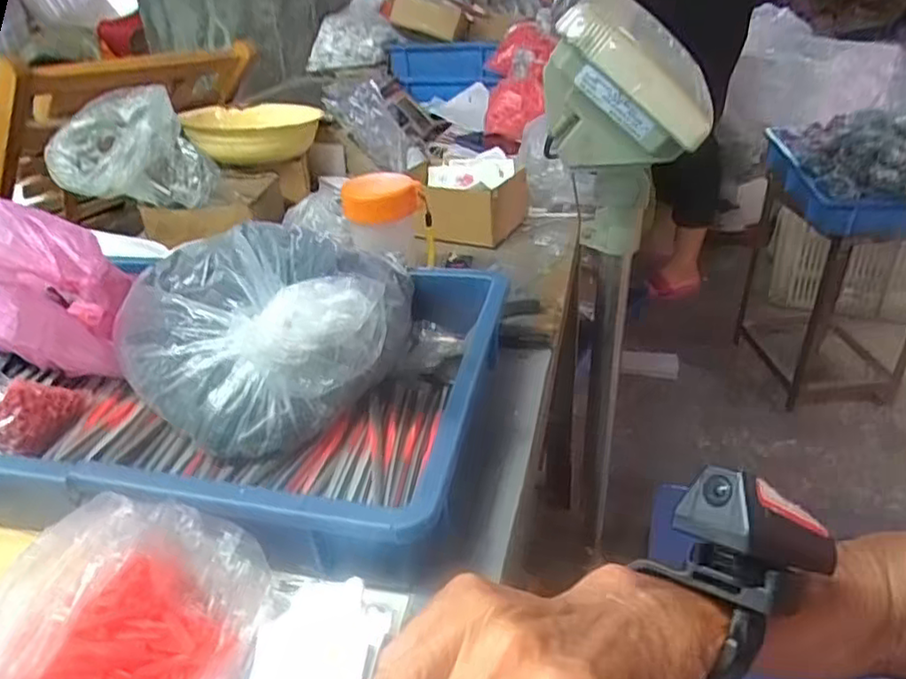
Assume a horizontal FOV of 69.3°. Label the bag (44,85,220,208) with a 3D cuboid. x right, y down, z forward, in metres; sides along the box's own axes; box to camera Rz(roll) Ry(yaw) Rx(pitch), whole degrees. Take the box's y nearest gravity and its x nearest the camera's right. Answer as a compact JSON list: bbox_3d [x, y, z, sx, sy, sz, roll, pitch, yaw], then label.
[{"bbox_3d":[-0.387,-0.225,0.786,0.174,0.109,0.129,-15,34,-17],"label":"bag"}]

